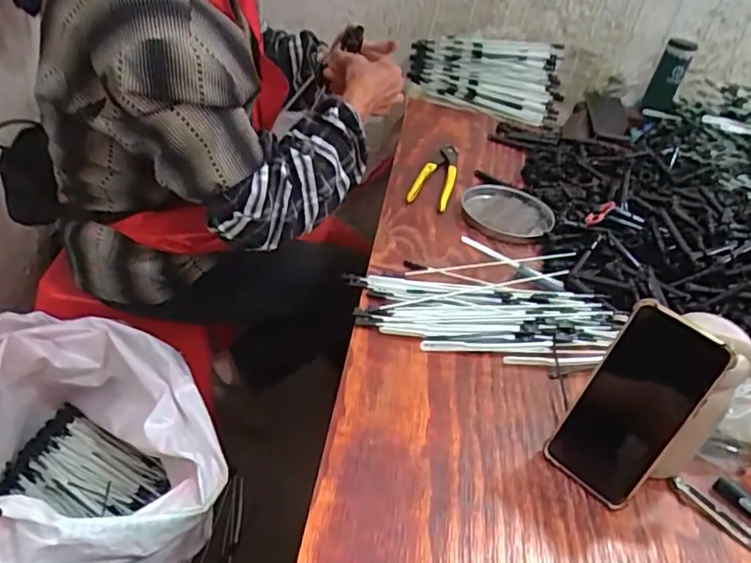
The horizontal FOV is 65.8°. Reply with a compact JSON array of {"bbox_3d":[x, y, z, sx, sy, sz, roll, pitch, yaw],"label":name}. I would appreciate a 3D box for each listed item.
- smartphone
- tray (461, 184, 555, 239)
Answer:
[{"bbox_3d":[0.209,0.103,0.471,0.076,0.163,0.015,38,27,30],"label":"smartphone"},{"bbox_3d":[0.193,-0.105,0.849,0.131,0.011,0.121,19,39,15],"label":"tray"}]

